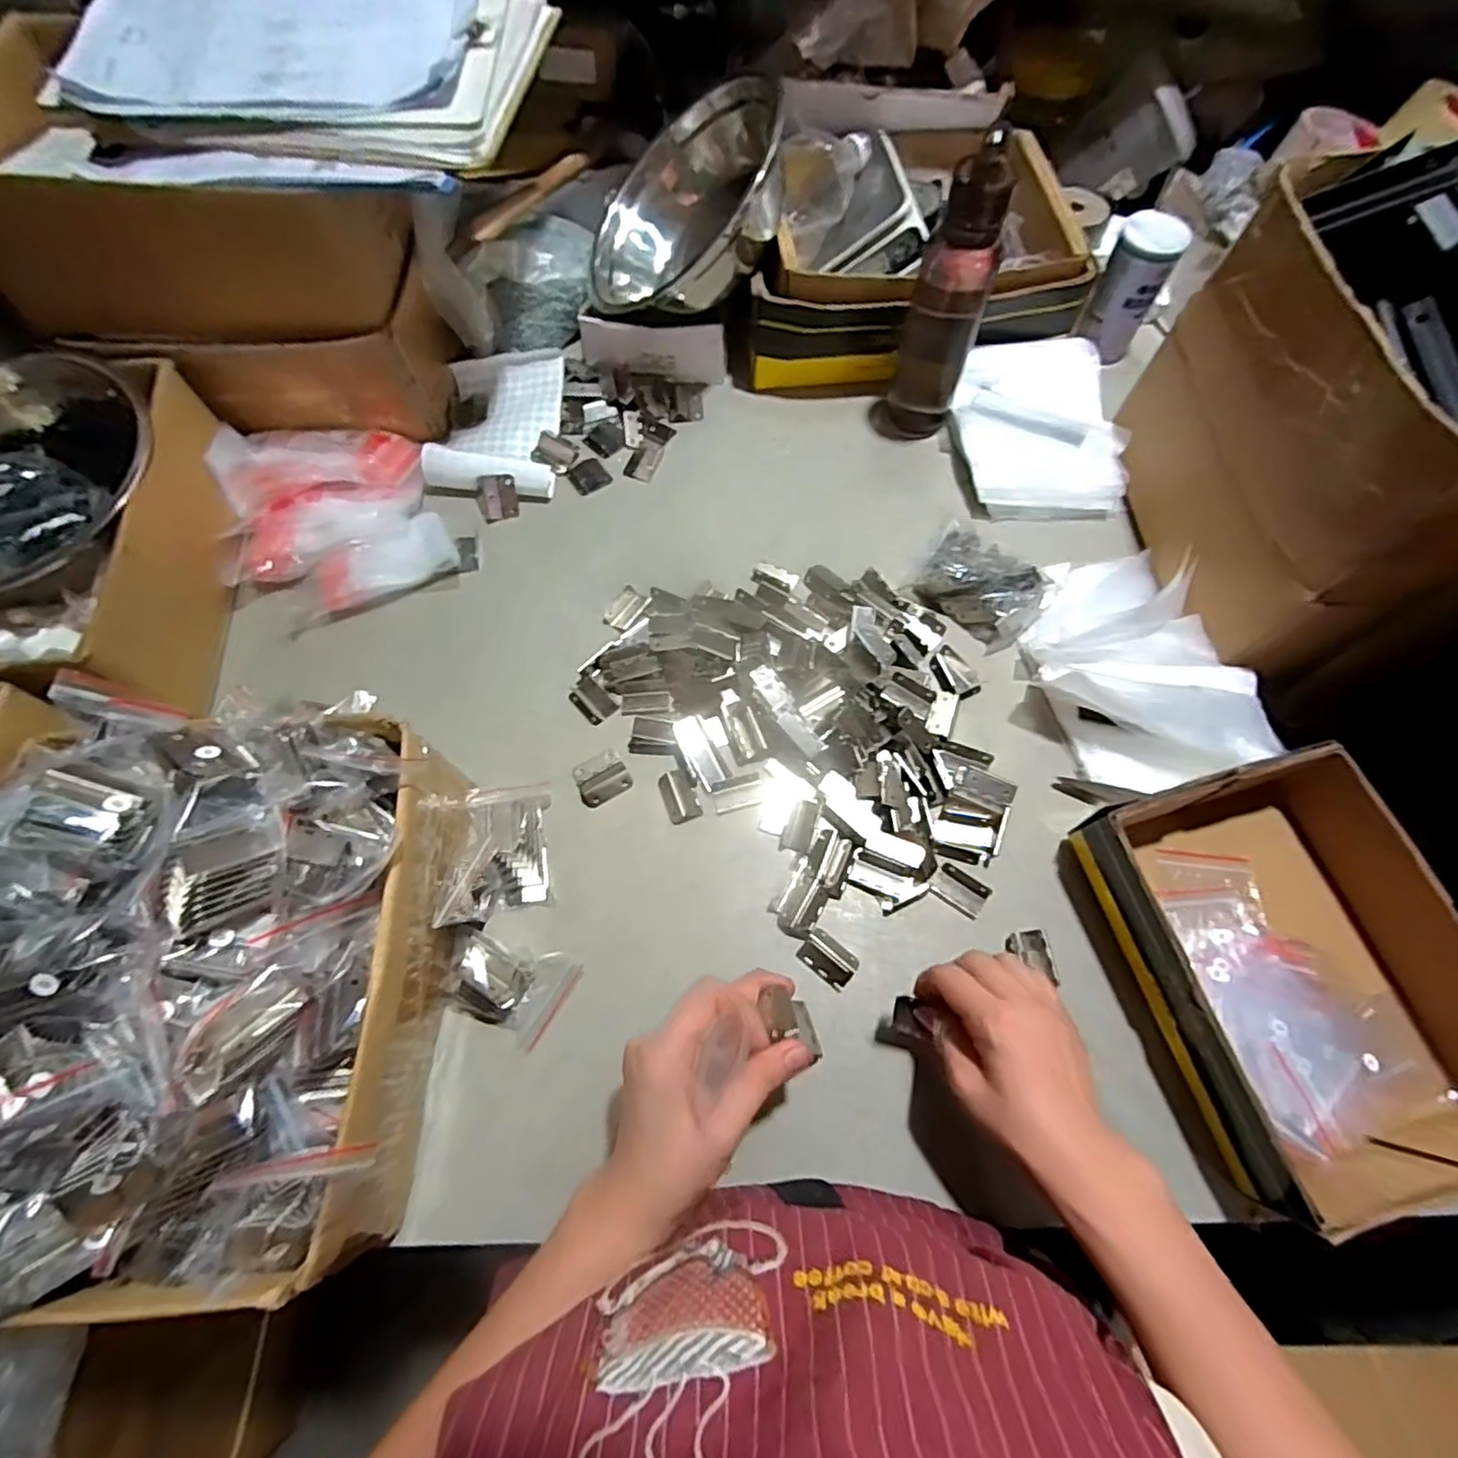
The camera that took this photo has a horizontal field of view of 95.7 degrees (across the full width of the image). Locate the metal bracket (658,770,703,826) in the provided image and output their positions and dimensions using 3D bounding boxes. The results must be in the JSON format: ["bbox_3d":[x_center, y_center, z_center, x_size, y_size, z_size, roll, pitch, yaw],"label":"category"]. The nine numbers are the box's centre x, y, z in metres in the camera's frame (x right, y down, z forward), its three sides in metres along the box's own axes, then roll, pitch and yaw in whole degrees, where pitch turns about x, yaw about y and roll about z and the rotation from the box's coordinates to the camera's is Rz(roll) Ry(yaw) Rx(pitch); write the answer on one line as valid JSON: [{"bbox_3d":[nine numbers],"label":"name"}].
[{"bbox_3d":[-0.041,0.055,0.543,0.027,0.004,0.044,-21,67,-7],"label":"metal bracket"}]

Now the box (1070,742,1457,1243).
[{"bbox_3d":[0.379,0.160,0.451,0.172,0.090,0.252,-14,67,-4],"label":"box"}]

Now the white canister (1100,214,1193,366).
[{"bbox_3d":[0.431,-0.472,0.717,0.063,0.126,0.067,22,68,10],"label":"white canister"}]

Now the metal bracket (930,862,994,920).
[{"bbox_3d":[0.178,0.123,0.506,0.040,0.007,0.029,34,72,15],"label":"metal bracket"}]

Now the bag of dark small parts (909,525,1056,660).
[{"bbox_3d":[0.232,-0.142,0.606,0.088,0.035,0.121,-39,71,-14],"label":"bag of dark small parts"}]

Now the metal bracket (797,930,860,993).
[{"bbox_3d":[0.073,0.168,0.482,0.041,0.004,0.028,36,72,16],"label":"metal bracket"}]

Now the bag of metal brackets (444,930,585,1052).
[{"bbox_3d":[-0.163,0.184,0.481,0.086,0.028,0.065,25,69,12],"label":"bag of metal brackets"}]

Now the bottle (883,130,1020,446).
[{"bbox_3d":[0.196,-0.382,0.614,0.073,0.240,0.060,15,68,8],"label":"bottle"}]

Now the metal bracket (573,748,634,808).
[{"bbox_3d":[-0.105,0.040,0.544,0.041,0.004,0.042,-28,69,-10],"label":"metal bracket"}]

